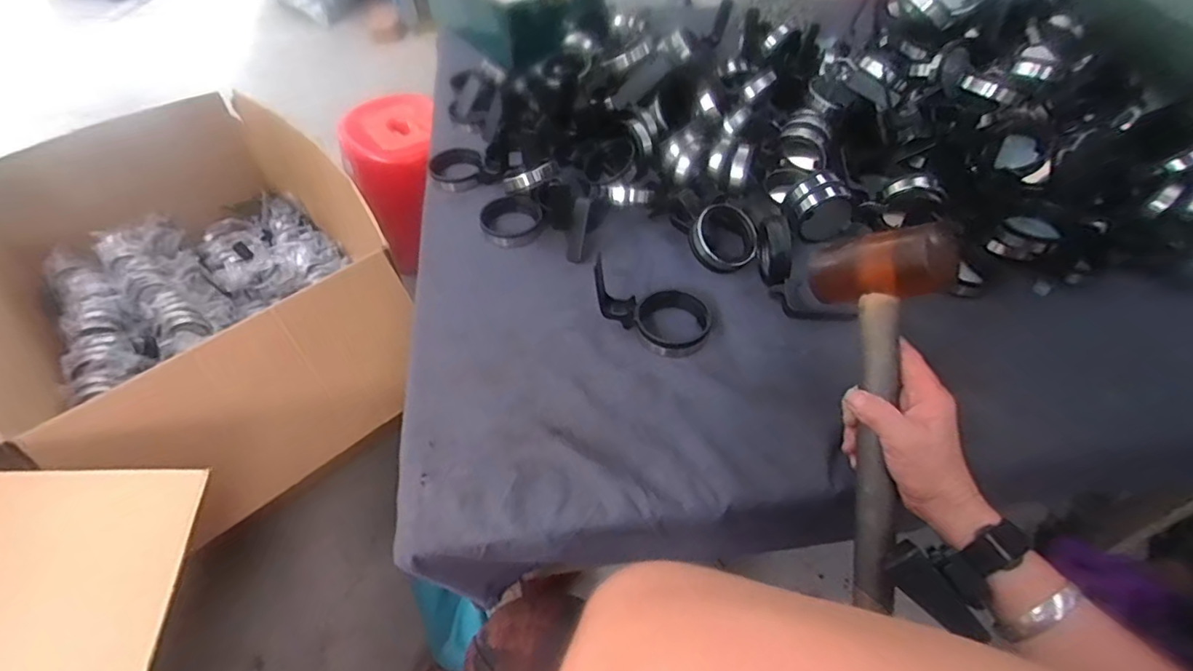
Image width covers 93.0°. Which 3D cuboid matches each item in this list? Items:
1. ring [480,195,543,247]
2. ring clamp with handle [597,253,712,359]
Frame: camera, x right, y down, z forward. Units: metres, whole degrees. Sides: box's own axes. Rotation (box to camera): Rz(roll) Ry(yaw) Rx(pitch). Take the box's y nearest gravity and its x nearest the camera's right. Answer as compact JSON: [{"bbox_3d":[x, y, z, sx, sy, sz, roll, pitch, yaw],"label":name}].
[{"bbox_3d":[-0.097,-0.133,0.651,0.070,0.014,0.063,-9,55,-8],"label":"ring"},{"bbox_3d":[0.054,-0.028,0.541,0.114,0.072,0.069,15,51,12],"label":"ring clamp with handle"}]

